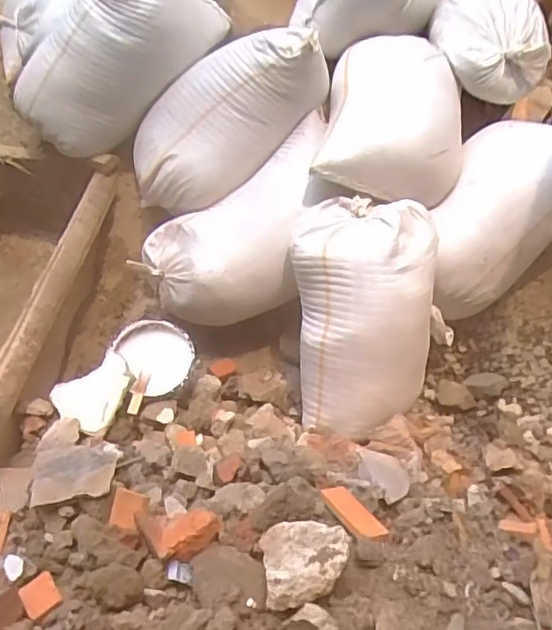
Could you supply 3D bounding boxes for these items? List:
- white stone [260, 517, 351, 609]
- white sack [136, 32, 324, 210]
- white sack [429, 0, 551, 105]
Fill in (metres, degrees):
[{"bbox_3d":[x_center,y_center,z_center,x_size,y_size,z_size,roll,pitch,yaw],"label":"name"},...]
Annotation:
[{"bbox_3d":[0.039,0.321,0.805,0.110,0.079,0.115,0,55,0],"label":"white stone"},{"bbox_3d":[-0.126,-0.465,1.470,0.534,0.210,0.265,-41,102,12],"label":"white sack"},{"bbox_3d":[0.495,-0.630,1.425,0.265,0.178,0.231,13,56,10],"label":"white sack"}]

